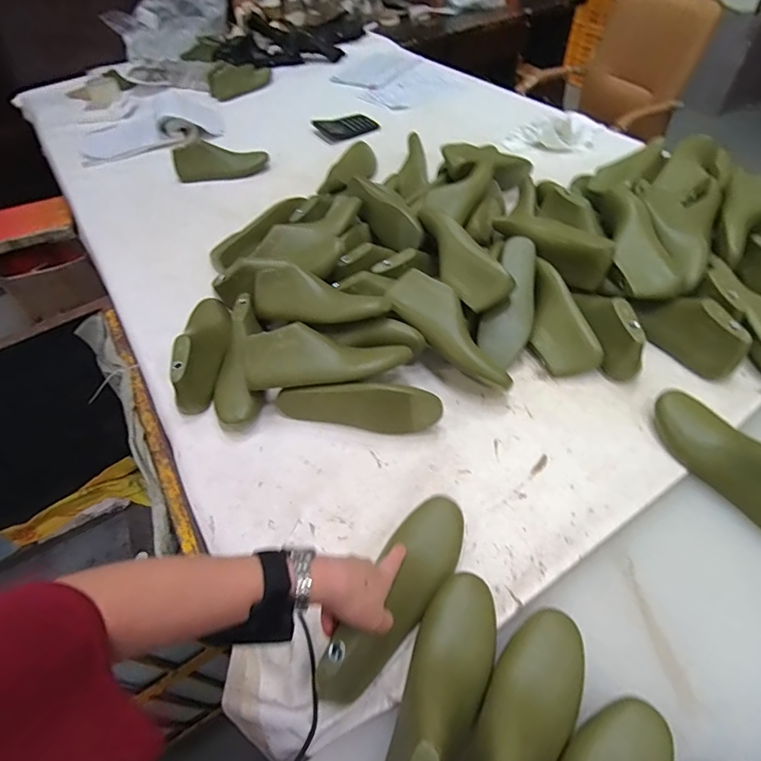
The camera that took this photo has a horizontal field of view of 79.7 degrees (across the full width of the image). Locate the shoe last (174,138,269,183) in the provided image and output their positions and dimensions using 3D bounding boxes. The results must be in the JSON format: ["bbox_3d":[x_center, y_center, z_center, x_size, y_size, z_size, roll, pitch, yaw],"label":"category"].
[{"bbox_3d":[-0.425,-0.586,1.204,0.241,0.075,0.084,-9,51,-3],"label":"shoe last"}]

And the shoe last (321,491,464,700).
[{"bbox_3d":[0.020,0.237,0.515,0.078,0.077,0.245,25,50,23],"label":"shoe last"}]

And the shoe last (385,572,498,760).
[{"bbox_3d":[0.060,0.306,0.440,0.076,0.095,0.239,16,54,17],"label":"shoe last"}]

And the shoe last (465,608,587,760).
[{"bbox_3d":[0.126,0.332,0.422,0.077,0.084,0.243,29,46,25],"label":"shoe last"}]

